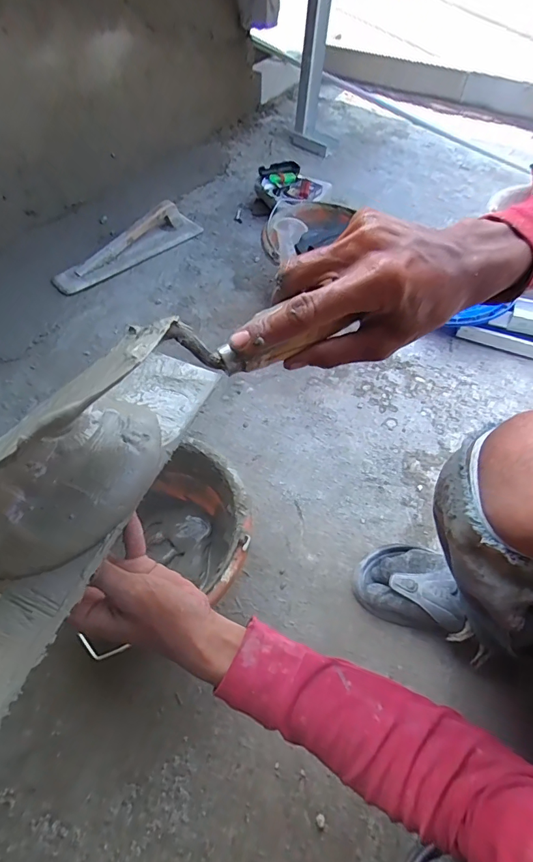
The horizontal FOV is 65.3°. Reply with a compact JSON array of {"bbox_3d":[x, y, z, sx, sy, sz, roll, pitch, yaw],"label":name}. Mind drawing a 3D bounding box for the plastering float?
[{"bbox_3d":[-0.343,-0.464,1.038,0.398,0.073,0.077,-37,63,-22],"label":"plastering float"}]

